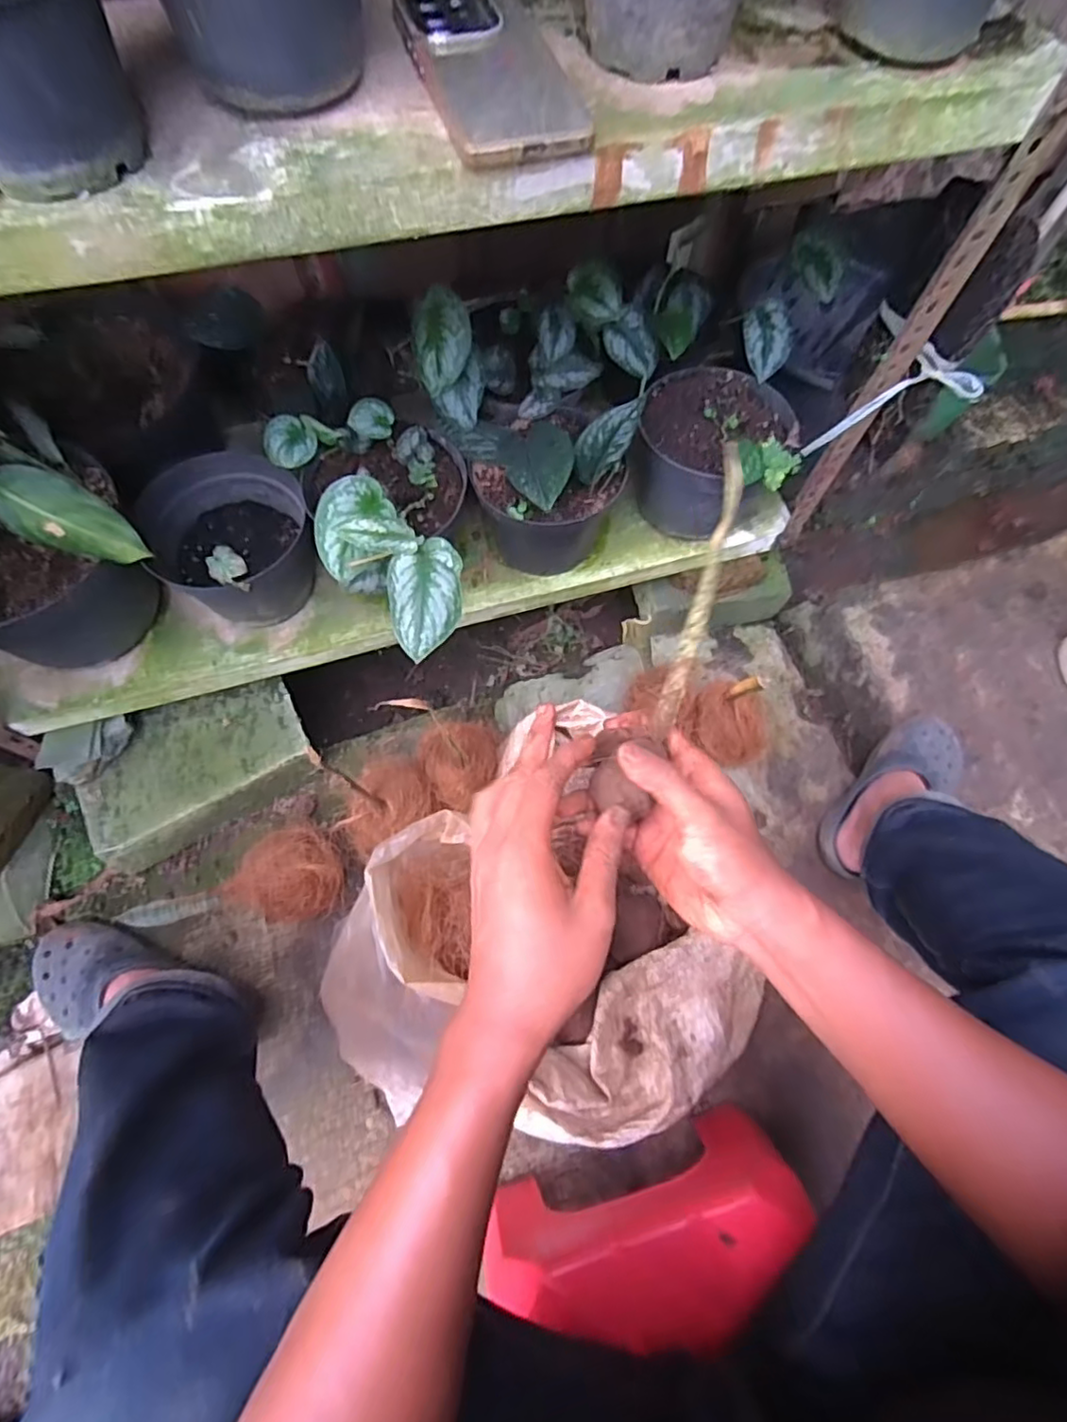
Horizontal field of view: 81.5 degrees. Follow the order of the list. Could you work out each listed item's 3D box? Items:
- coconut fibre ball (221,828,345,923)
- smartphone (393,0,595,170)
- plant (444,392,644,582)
[{"bbox_3d":[-0.282,0.198,0.737,0.106,0.088,0.107,0,69,-1],"label":"coconut fibre ball"},{"bbox_3d":[-0.028,-0.380,0.365,0.079,0.014,0.164,-18,70,-7],"label":"smartphone"},{"bbox_3d":[0.008,-0.271,0.707,0.153,0.196,0.164,-38,74,-14],"label":"plant"}]

